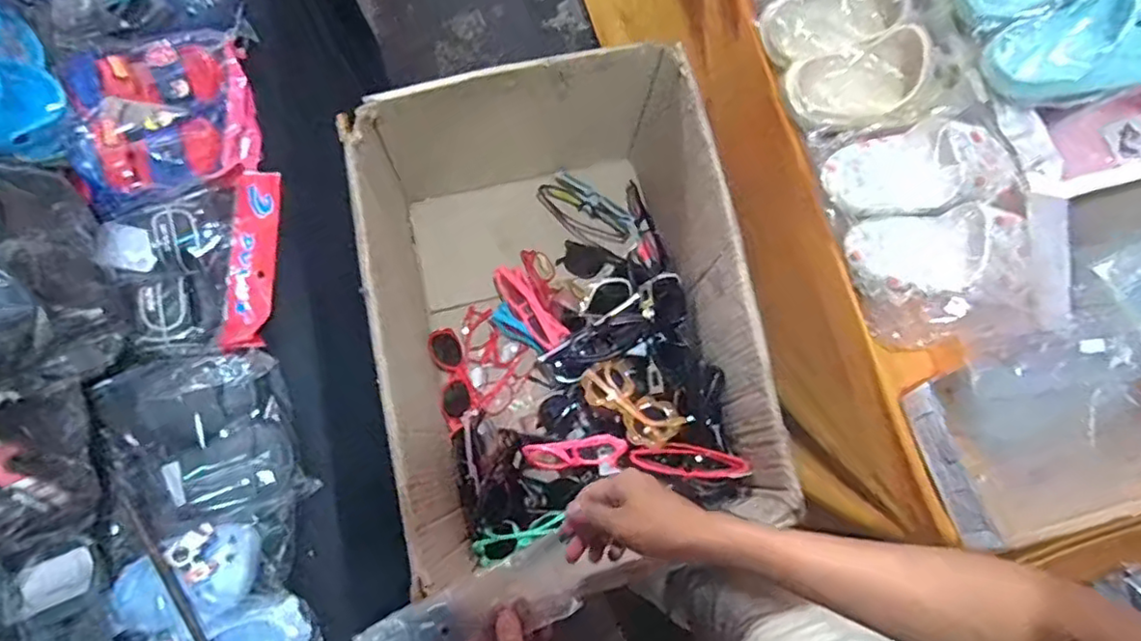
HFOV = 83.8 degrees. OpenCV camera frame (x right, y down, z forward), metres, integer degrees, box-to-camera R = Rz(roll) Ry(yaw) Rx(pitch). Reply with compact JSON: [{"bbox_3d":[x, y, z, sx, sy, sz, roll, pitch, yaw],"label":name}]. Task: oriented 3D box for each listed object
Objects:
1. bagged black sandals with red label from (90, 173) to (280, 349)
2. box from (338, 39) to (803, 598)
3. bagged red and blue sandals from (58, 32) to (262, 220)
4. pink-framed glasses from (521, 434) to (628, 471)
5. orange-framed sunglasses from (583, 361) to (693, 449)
[{"bbox_3d":[-0.387,-0.065,0.657,0.140,0.061,0.191,-4,79,-2],"label":"bagged black sandals with red label"},{"bbox_3d":[-0.020,-0.041,0.759,0.367,0.277,0.567,-9,80,-3],"label":"box"},{"bbox_3d":[-0.444,-0.219,0.678,0.194,0.055,0.211,-11,84,-27],"label":"bagged red and blue sandals"},{"bbox_3d":[0.005,0.156,0.743,0.125,0.017,0.036,-9,79,18],"label":"pink-framed glasses"},{"bbox_3d":[0.070,0.097,0.737,0.124,0.040,0.060,38,80,24],"label":"orange-framed sunglasses"}]

